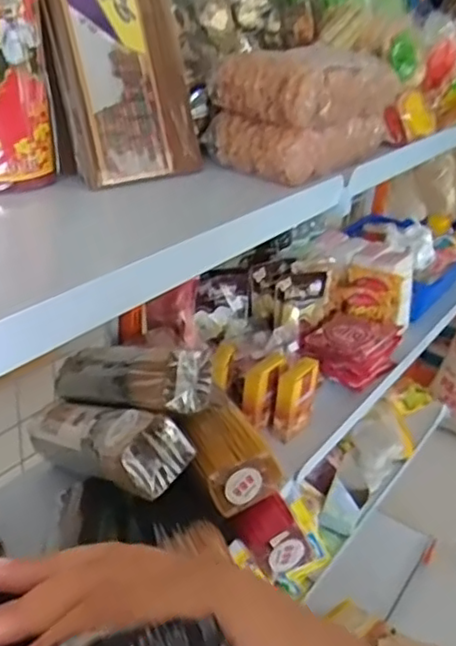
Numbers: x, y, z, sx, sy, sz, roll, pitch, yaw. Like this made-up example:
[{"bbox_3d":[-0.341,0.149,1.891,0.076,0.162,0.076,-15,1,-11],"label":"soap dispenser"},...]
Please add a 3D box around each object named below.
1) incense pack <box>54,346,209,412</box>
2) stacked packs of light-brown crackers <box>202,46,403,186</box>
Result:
[{"bbox_3d":[-0.110,0.067,0.716,0.205,0.078,0.058,-4,-21,44],"label":"incense pack"},{"bbox_3d":[0.088,-0.236,0.716,0.111,0.109,0.225,23,33,30],"label":"stacked packs of light-brown crackers"}]

